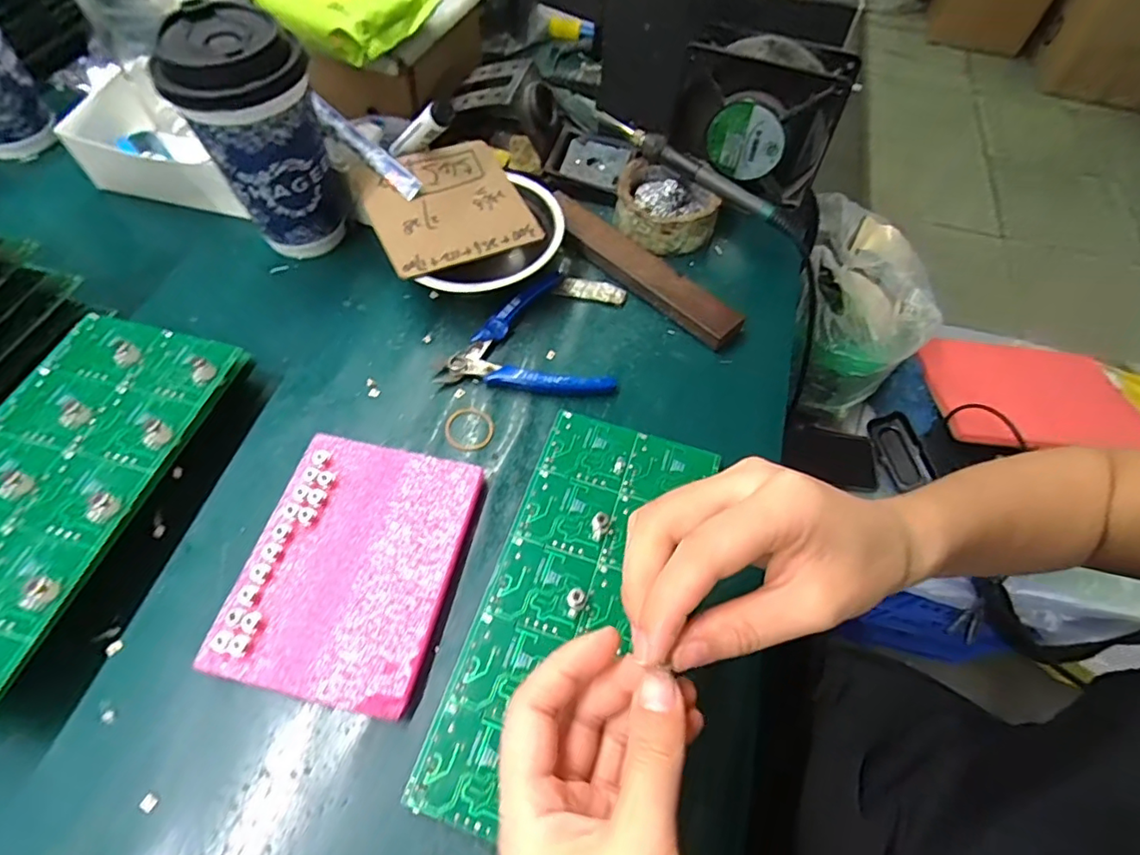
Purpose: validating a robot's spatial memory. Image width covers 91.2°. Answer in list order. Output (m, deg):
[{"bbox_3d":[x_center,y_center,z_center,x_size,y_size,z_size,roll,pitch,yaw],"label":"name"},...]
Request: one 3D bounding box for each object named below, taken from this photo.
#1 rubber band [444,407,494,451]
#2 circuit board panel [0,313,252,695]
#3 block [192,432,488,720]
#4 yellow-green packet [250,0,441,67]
[{"bbox_3d":[-0.066,0.000,0.366,0.032,0.004,0.030,1,58,-1],"label":"rubber band"},{"bbox_3d":[-0.284,0.032,0.300,0.106,0.021,0.223,14,59,5],"label":"circuit board panel"},{"bbox_3d":[-0.119,0.075,0.312,0.109,0.017,0.138,12,59,6],"label":"block"},{"bbox_3d":[-0.172,-0.320,0.421,0.111,0.026,0.101,32,63,15],"label":"yellow-green packet"}]

